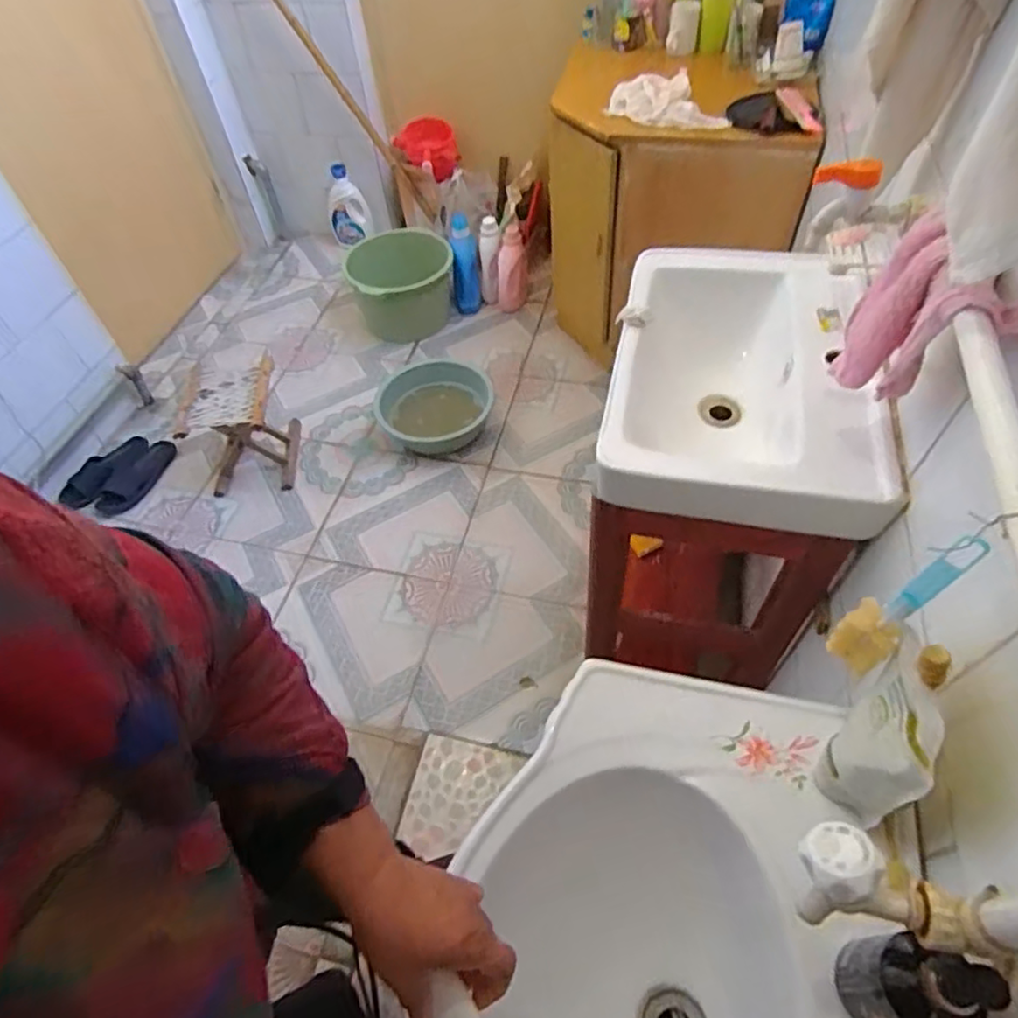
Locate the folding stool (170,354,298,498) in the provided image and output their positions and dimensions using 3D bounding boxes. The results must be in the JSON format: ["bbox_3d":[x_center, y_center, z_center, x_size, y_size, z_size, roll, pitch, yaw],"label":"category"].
[{"bbox_3d":[-0.756,-0.231,1.772,0.257,0.269,0.280,-11,53,-4],"label":"folding stool"}]

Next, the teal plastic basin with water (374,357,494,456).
[{"bbox_3d":[-0.228,-0.317,1.897,0.341,0.102,0.384,-22,54,-12],"label":"teal plastic basin with water"}]

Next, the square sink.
[{"bbox_3d":[0.330,-0.184,0.932,0.351,0.152,0.496,10,54,11],"label":"square sink"}]

